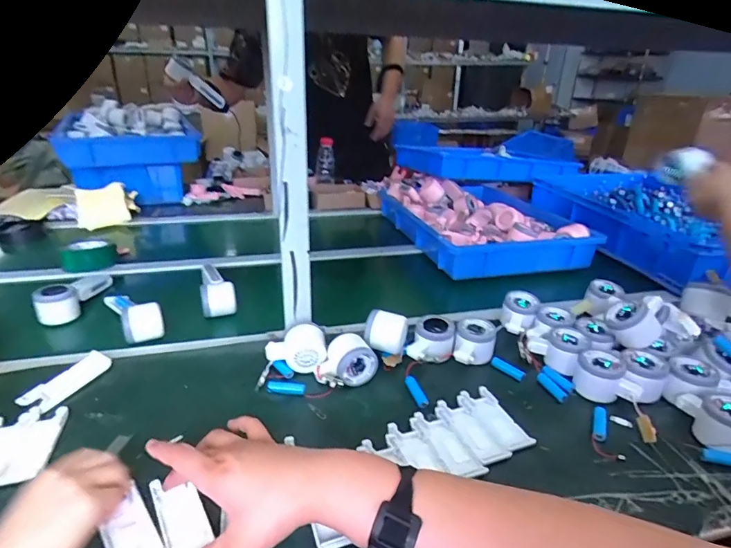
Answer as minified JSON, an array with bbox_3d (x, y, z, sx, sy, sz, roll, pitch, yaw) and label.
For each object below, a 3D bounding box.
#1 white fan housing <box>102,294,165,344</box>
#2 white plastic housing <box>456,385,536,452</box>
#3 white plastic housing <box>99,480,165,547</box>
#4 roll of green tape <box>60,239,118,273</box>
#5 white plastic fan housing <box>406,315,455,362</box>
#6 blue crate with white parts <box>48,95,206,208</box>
[{"bbox_3d":[-0.394,0.052,0.734,0.058,0.044,0.169,-18,32,-36],"label":"white fan housing"},{"bbox_3d":[0.162,0.180,0.543,0.050,0.009,0.099,-10,28,-24],"label":"white plastic housing"},{"bbox_3d":[-0.221,0.243,0.407,0.040,0.005,0.096,-19,33,-37],"label":"white plastic housing"},{"bbox_3d":[-0.598,-0.040,0.946,0.104,0.043,0.094,-5,26,-15],"label":"roll of green tape"},{"bbox_3d":[0.101,0.102,0.661,0.066,0.046,0.073,9,26,14],"label":"white plastic fan housing"},{"bbox_3d":[-0.738,-0.381,1.387,0.370,0.248,0.379,-12,29,-26],"label":"blue crate with white parts"}]

